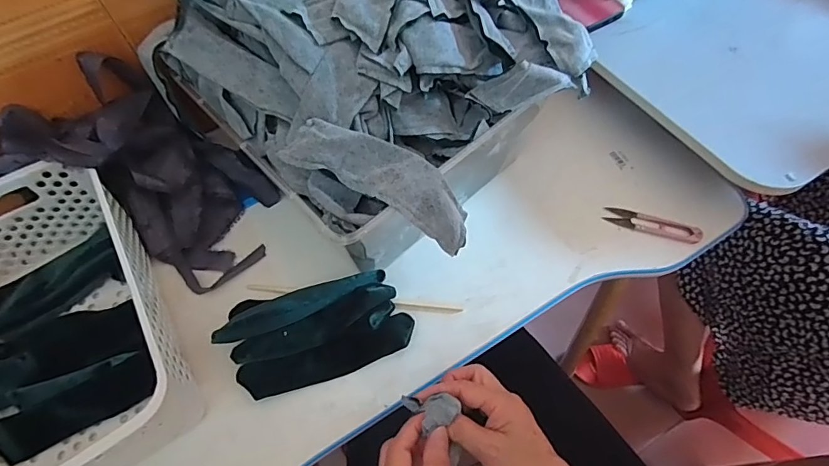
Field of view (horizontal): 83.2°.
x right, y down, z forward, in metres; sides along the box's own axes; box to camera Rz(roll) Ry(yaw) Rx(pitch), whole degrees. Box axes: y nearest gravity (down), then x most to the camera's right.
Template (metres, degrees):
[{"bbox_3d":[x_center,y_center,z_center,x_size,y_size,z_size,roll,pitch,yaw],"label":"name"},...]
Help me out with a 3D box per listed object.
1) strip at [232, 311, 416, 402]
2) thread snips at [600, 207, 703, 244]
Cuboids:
[{"bbox_3d":[-0.083,0.124,0.460,0.172,0.025,0.036,-17,62,-8],"label":"strip"},{"bbox_3d":[0.264,-0.010,0.518,0.100,0.008,0.027,16,63,10],"label":"thread snips"}]

